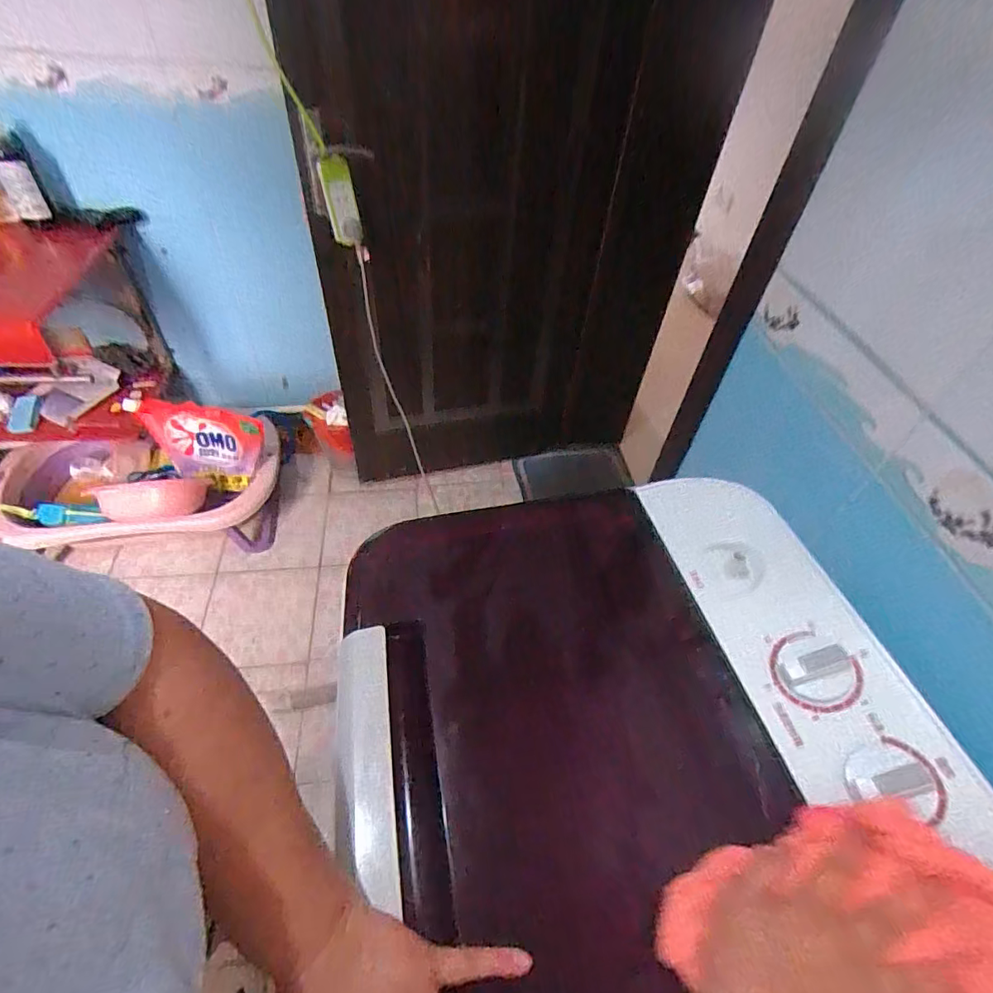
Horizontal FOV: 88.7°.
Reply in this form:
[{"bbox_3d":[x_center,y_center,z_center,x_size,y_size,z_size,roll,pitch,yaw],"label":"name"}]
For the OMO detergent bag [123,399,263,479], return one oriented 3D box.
[{"bbox_3d":[-0.844,-0.151,1.477,0.334,0.257,0.060,-1,49,-6],"label":"OMO detergent bag"}]

